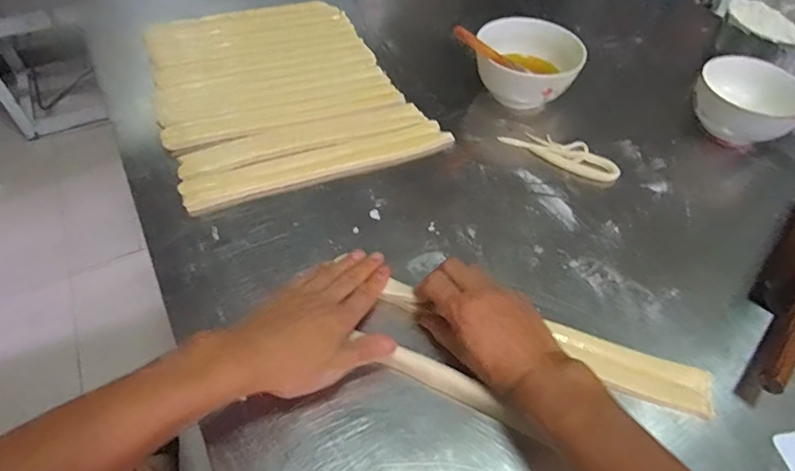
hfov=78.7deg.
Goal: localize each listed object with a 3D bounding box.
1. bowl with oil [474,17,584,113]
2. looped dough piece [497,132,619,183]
[{"bbox_3d":[0.184,-0.242,0.695,0.140,0.082,0.115,14,52,8],"label":"bowl with oil"},{"bbox_3d":[0.218,-0.113,0.644,0.152,0.009,0.055,29,56,19],"label":"looped dough piece"}]

